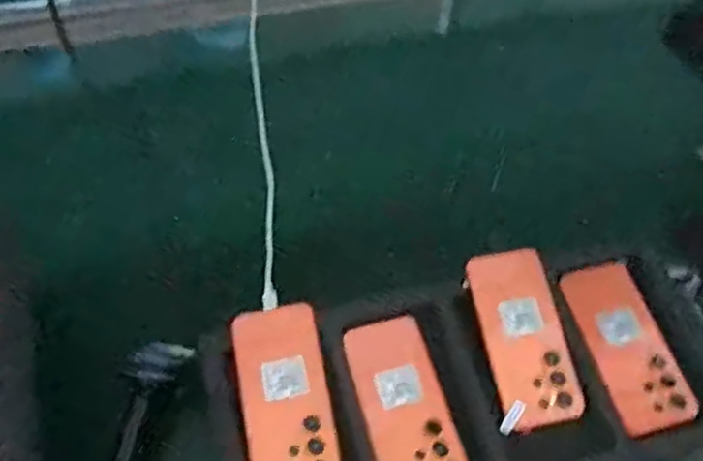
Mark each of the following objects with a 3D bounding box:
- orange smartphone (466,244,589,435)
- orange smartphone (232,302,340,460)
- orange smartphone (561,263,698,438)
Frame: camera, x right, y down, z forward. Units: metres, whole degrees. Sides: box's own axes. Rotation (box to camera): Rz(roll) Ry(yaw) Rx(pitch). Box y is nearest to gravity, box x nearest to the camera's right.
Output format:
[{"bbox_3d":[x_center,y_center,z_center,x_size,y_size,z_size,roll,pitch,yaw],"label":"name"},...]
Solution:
[{"bbox_3d":[0.174,0.105,0.685,0.078,0.005,0.175,-11,70,-5],"label":"orange smartphone"},{"bbox_3d":[-0.063,0.157,0.640,0.078,0.008,0.172,-10,71,-6],"label":"orange smartphone"},{"bbox_3d":[0.280,0.115,0.694,0.077,0.015,0.170,-11,59,-10],"label":"orange smartphone"}]

